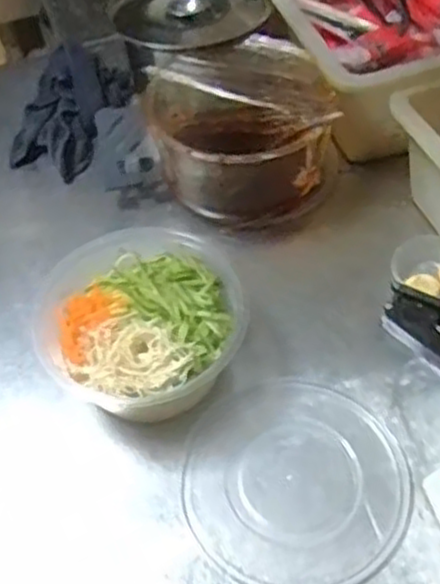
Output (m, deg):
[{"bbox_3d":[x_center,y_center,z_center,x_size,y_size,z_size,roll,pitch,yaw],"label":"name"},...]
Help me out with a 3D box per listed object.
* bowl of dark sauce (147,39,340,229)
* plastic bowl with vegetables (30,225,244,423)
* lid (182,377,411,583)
[{"bbox_3d":[0.023,-0.147,0.724,0.159,0.102,0.168,-13,52,-6],"label":"bowl of dark sauce"},{"bbox_3d":[-0.063,0.029,0.610,0.161,0.081,0.153,-2,51,3],"label":"plastic bowl with vegetables"},{"bbox_3d":[0.057,0.139,0.560,0.161,0.012,0.164,-2,51,3],"label":"lid"}]

